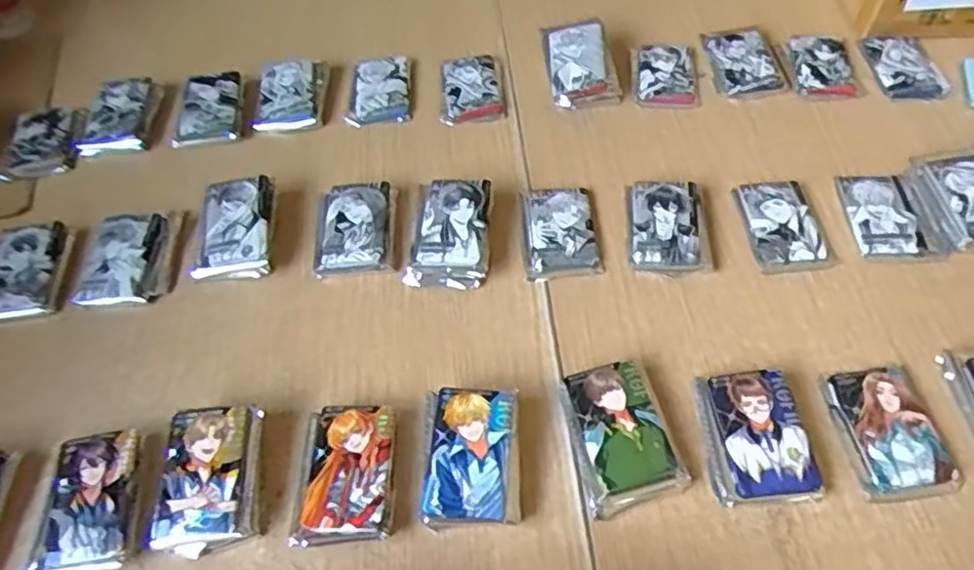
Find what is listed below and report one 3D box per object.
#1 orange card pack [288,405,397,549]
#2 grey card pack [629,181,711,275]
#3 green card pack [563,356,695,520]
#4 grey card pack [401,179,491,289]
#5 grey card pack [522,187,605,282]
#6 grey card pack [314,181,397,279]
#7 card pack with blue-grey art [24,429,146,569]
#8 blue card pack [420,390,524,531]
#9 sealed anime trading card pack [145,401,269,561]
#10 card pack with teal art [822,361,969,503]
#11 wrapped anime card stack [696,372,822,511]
[{"bbox_3d":[-0.095,0.127,0.464,0.064,0.019,0.090,-2,55,2],"label":"orange card pack"},{"bbox_3d":[0.152,-0.050,0.579,0.061,0.019,0.083,1,55,4],"label":"grey card pack"},{"bbox_3d":[0.089,0.103,0.474,0.066,0.020,0.094,-17,56,-9],"label":"green card pack"},{"bbox_3d":[-0.030,-0.043,0.578,0.064,0.032,0.092,3,55,5],"label":"grey card pack"},{"bbox_3d":[0.062,-0.046,0.588,0.061,0.011,0.092,-5,55,0],"label":"grey card pack"},{"bbox_3d":[-0.112,-0.049,0.594,0.063,0.023,0.089,-2,55,2],"label":"grey card pack"},{"bbox_3d":[-0.260,0.146,0.456,0.062,0.028,0.087,-1,55,2],"label":"card pack with blue-grey art"},{"bbox_3d":[-0.010,0.116,0.463,0.064,0.030,0.087,-1,55,2],"label":"blue card pack"},{"bbox_3d":[-0.186,0.130,0.458,0.067,0.034,0.085,-5,55,-1],"label":"sealed anime trading card pack"},{"bbox_3d":[0.278,0.098,0.474,0.065,0.011,0.093,-6,55,-2],"label":"card pack with teal art"},{"bbox_3d":[0.183,0.103,0.470,0.065,0.020,0.088,-4,55,0],"label":"wrapped anime card stack"}]

